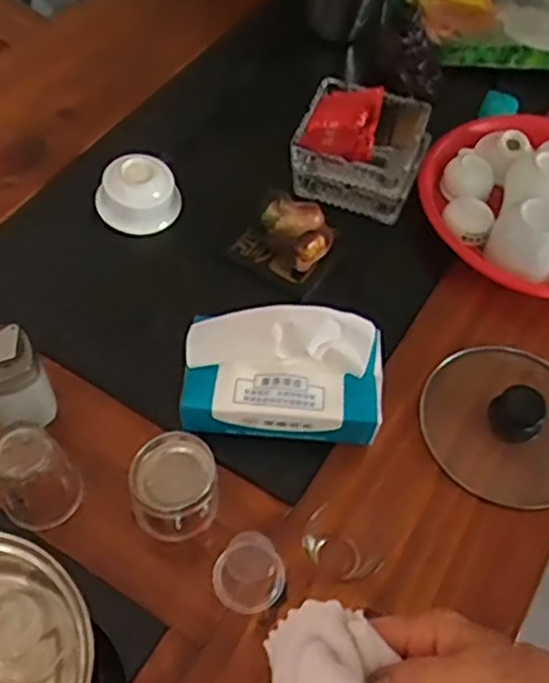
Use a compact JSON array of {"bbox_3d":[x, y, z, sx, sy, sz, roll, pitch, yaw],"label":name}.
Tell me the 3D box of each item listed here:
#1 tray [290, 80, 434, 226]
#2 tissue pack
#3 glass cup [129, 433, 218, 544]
[{"bbox_3d":[0.090,-0.204,0.743,0.127,0.060,0.120,21,59,9],"label":"tray"},{"bbox_3d":[0.007,0.030,0.577,0.154,0.099,0.079,7,56,0],"label":"tissue pack"},{"bbox_3d":[-0.075,0.111,0.538,0.061,0.076,0.055,-17,61,-14],"label":"glass cup"}]

